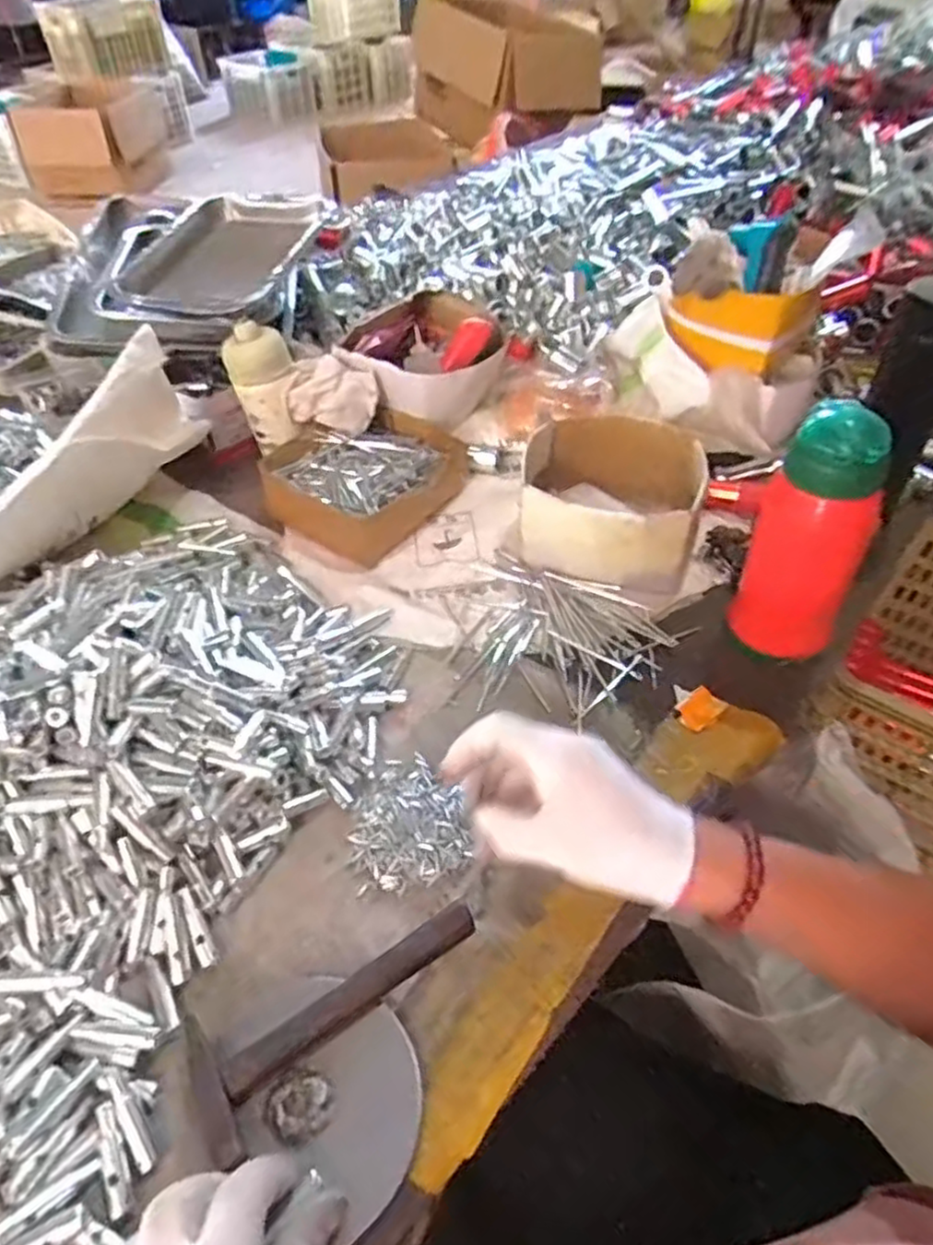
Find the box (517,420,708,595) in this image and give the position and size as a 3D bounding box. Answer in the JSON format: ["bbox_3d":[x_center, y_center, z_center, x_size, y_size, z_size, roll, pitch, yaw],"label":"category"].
[{"bbox_3d":[0.140,-0.123,0.677,0.165,0.086,0.171,16,50,15],"label":"box"}]

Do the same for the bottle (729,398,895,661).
[{"bbox_3d":[0.255,-0.060,0.525,0.080,0.197,0.063,28,54,24],"label":"bottle"}]

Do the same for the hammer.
[{"bbox_3d":[-0.077,0.216,0.408,0.173,0.019,0.071,-31,54,-25],"label":"hammer"}]

